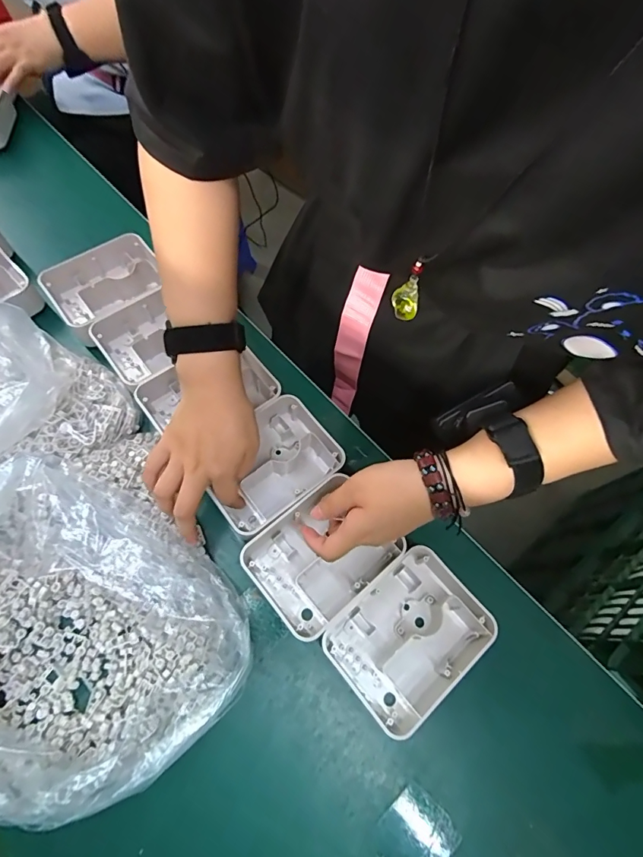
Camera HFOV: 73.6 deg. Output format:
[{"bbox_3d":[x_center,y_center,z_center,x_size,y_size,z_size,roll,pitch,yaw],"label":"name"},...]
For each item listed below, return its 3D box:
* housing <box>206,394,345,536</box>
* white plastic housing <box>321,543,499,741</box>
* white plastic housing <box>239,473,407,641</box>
[{"bbox_3d":[-0.051,0.038,0.439,0.129,0.050,0.097,-38,74,-17],"label":"housing"},{"bbox_3d":[0.074,0.180,0.376,0.127,0.042,0.100,-40,74,-17],"label":"white plastic housing"},{"bbox_3d":[-0.001,0.118,0.398,0.120,0.036,0.098,-38,74,-17],"label":"white plastic housing"}]

